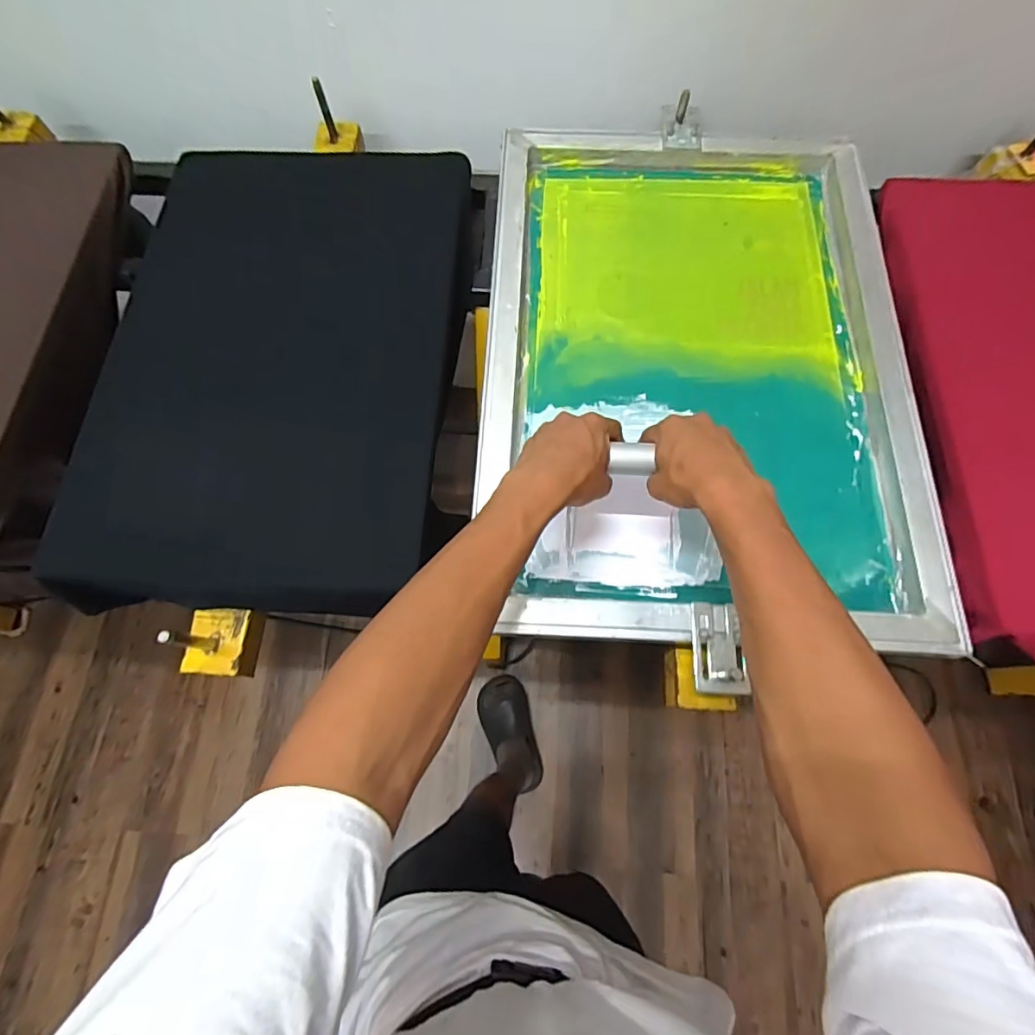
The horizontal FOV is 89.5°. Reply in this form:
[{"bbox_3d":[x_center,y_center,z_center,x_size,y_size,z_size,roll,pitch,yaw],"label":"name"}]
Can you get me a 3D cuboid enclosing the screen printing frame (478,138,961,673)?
[{"bbox_3d":[0.200,-0.191,0.601,0.468,0.033,0.657,2,72,1],"label":"screen printing frame"}]

